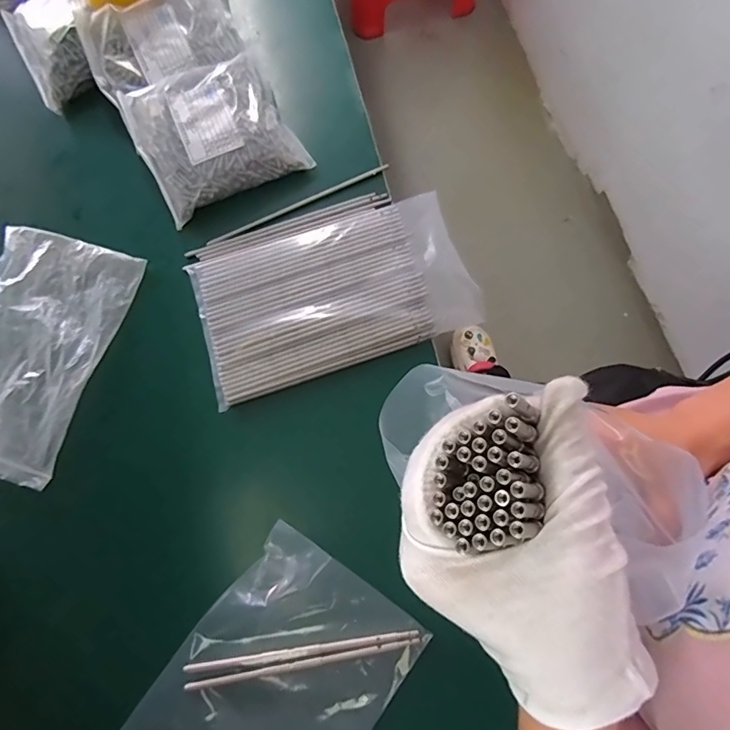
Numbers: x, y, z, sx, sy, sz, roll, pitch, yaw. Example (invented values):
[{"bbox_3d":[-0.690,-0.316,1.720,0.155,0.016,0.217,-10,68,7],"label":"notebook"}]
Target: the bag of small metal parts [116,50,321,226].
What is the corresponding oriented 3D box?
[{"bbox_3d":[-0.195,-0.302,0.614,0.186,0.051,0.176,-27,76,-4],"label":"bag of small metal parts"}]

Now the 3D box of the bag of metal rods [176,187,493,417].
[{"bbox_3d":[-0.042,-0.090,0.572,0.322,0.026,0.184,-18,76,-2],"label":"bag of metal rods"}]

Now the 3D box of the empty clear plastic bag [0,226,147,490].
[{"bbox_3d":[-0.418,-0.024,0.582,0.191,0.025,0.292,18,77,3],"label":"empty clear plastic bag"}]

